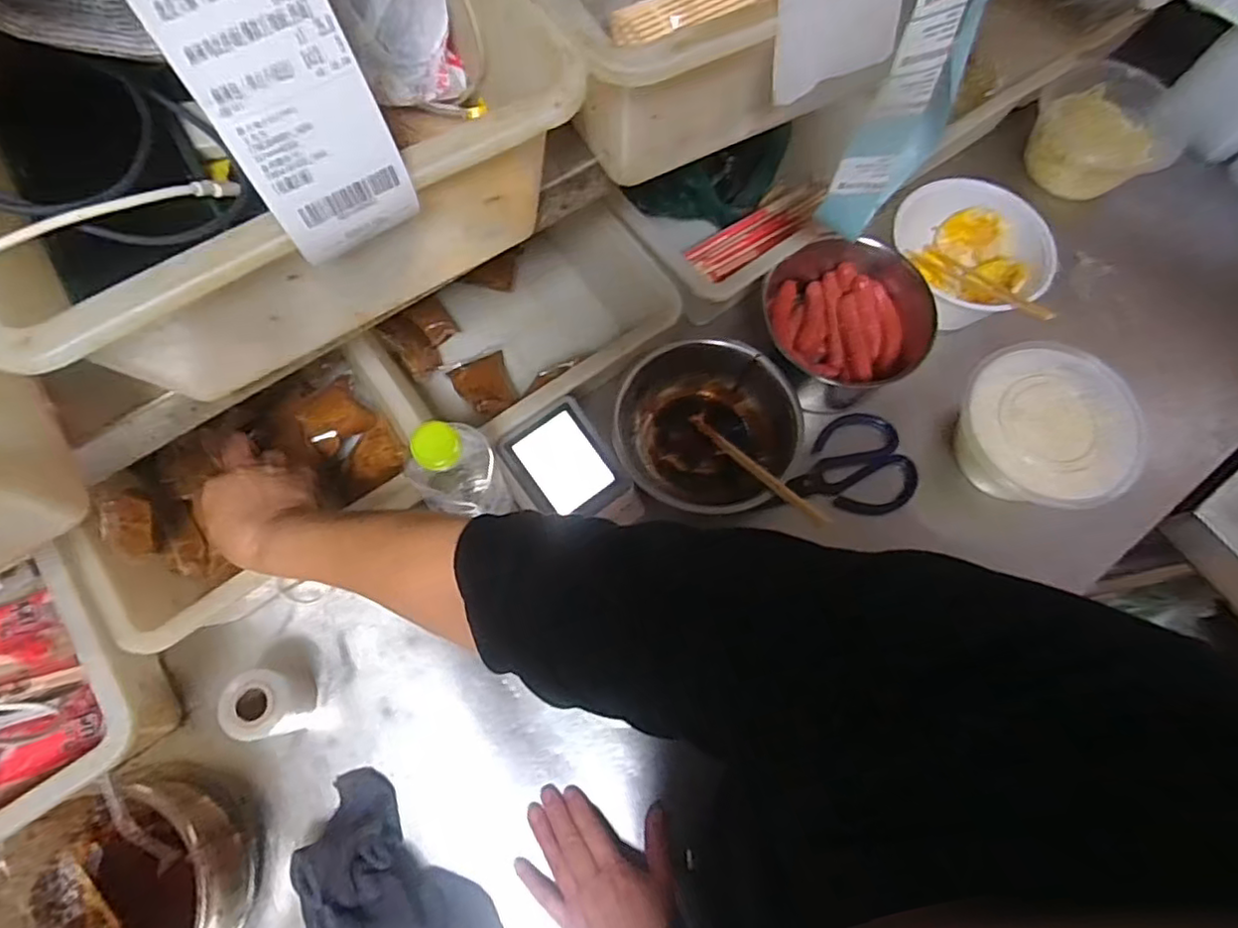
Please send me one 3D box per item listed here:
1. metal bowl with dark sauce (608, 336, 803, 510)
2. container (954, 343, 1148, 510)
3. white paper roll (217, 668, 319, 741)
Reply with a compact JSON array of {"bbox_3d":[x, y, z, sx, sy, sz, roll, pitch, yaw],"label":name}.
[{"bbox_3d":[0.082,-0.034,0.640,0.178,0.066,0.180,1,71,-2],"label":"metal bowl with dark sauce"},{"bbox_3d":[0.421,-0.029,0.648,0.168,0.094,0.158,1,71,-2],"label":"container"},{"bbox_3d":[-0.298,0.206,0.547,0.053,0.072,0.056,-1,71,-3],"label":"white paper roll"}]

